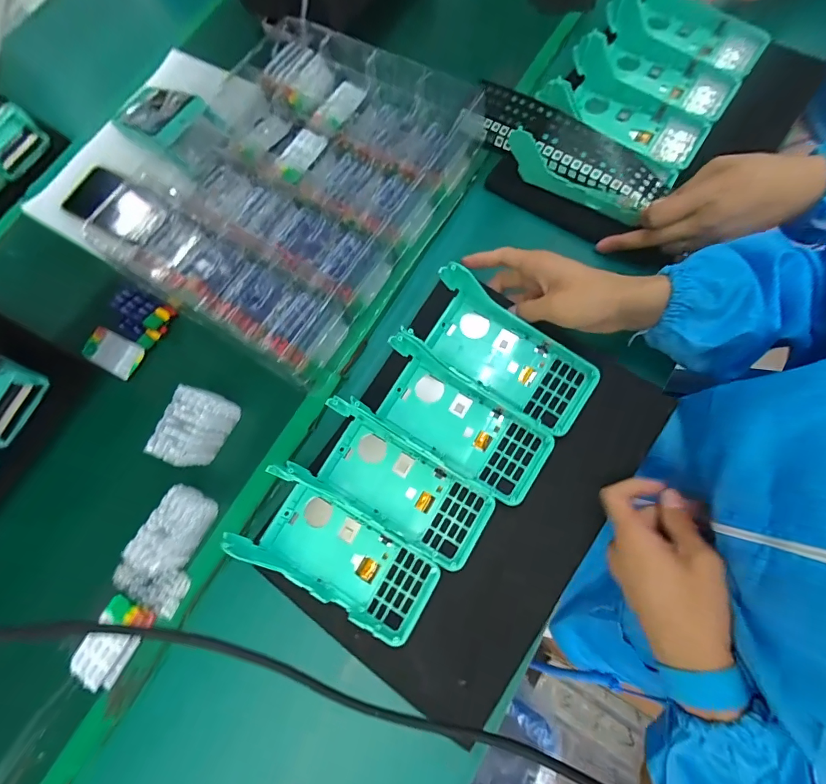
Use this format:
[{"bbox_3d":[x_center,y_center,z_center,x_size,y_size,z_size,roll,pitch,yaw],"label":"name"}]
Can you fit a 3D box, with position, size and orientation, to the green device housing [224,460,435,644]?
[{"bbox_3d":[-0.070,0.142,0.359,0.177,0.025,0.077,27,77,8],"label":"green device housing"}]

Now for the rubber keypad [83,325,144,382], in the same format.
[{"bbox_3d":[-0.325,-0.043,0.438,0.071,0.009,0.038,25,78,13],"label":"rubber keypad"}]

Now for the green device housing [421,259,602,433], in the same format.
[{"bbox_3d":[0.086,-0.039,0.371,0.169,0.053,0.072,40,79,4],"label":"green device housing"}]

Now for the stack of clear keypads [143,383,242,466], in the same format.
[{"bbox_3d":[-0.208,0.033,0.388,0.044,0.048,0.069,25,81,10],"label":"stack of clear keypads"}]

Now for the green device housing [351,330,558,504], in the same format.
[{"bbox_3d":[0.039,0.026,0.380,0.172,0.029,0.079,32,79,14],"label":"green device housing"}]

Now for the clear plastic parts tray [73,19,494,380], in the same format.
[{"bbox_3d":[-0.130,-0.230,0.433,0.301,0.062,0.356,31,79,14],"label":"clear plastic parts tray"}]

